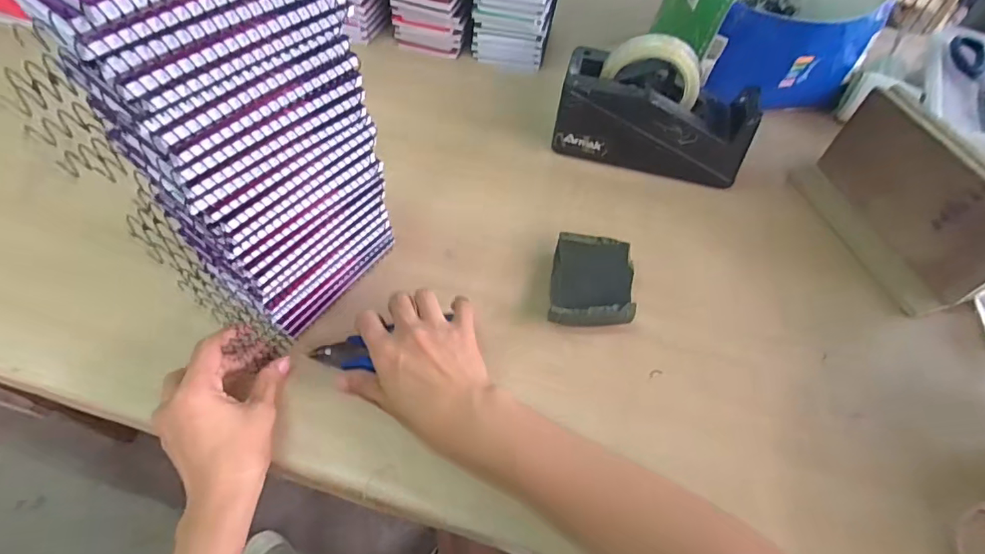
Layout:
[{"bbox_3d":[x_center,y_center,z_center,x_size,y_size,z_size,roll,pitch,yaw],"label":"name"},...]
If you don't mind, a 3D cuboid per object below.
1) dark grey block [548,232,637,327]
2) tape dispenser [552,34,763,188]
[{"bbox_3d":[0.089,0.004,0.453,0.070,0.025,0.087,9,56,3],"label":"dark grey block"},{"bbox_3d":[0.168,-0.168,0.529,0.194,0.115,0.070,15,57,7],"label":"tape dispenser"}]

